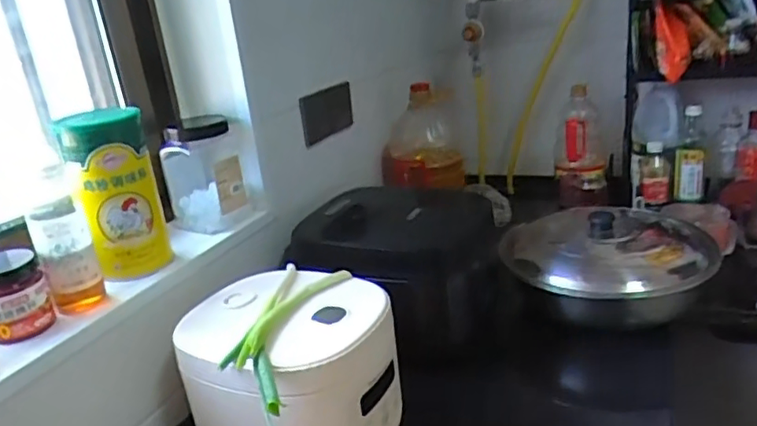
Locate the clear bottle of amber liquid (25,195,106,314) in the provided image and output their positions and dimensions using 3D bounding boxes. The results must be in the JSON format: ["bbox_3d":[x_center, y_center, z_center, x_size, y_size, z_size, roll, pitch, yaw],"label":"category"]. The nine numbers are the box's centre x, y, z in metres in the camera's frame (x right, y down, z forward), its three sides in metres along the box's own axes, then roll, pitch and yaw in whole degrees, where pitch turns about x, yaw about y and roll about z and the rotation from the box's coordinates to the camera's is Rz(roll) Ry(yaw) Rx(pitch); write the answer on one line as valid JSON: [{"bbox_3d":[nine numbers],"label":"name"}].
[{"bbox_3d":[-0.363,0.047,0.712,0.056,0.131,0.057,-17,22,-27],"label":"clear bottle of amber liquid"}]

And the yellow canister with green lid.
[{"bbox_3d":[-0.333,-0.025,0.778,0.095,0.201,0.101,-16,22,-25],"label":"yellow canister with green lid"}]

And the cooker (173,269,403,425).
[{"bbox_3d":[-0.103,0.198,0.744,0.222,0.181,0.215,11,26,41],"label":"cooker"}]

